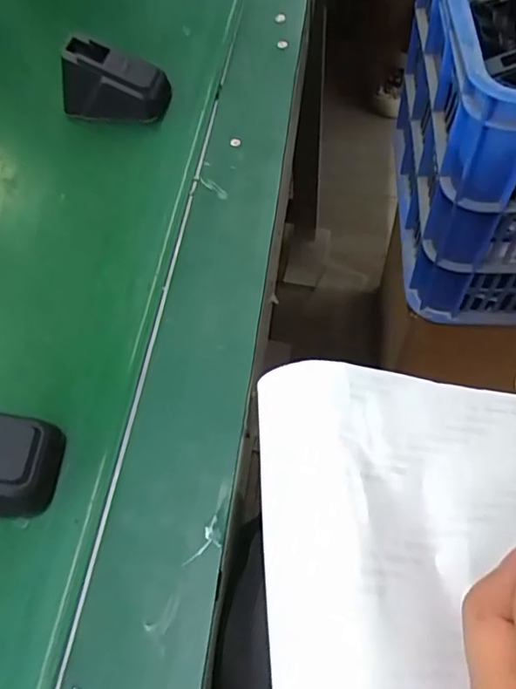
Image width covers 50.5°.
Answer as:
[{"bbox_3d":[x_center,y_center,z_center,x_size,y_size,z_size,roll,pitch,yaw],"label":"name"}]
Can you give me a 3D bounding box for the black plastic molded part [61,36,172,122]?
[{"bbox_3d":[-0.097,-0.178,0.368,0.066,0.038,0.032,7,60,8],"label":"black plastic molded part"}]

